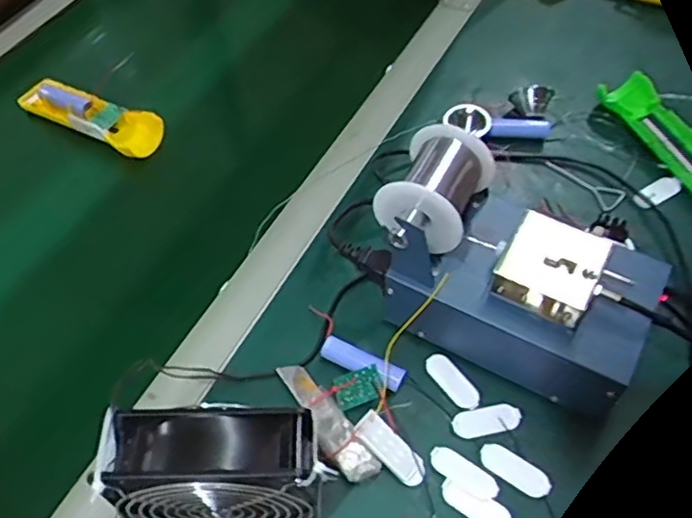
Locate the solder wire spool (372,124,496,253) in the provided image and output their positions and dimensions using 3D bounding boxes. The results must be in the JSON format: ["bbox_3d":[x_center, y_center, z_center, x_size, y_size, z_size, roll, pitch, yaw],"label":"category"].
[{"bbox_3d":[0.065,-0.055,0.467,0.067,0.055,0.074,21,57,15],"label":"solder wire spool"}]

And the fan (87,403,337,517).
[{"bbox_3d":[-0.074,0.137,0.398,0.118,0.117,0.052,-3,54,-1],"label":"fan"}]

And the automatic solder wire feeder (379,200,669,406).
[{"bbox_3d":[0.130,0.023,0.484,0.181,0.102,0.107,23,58,17],"label":"automatic solder wire feeder"}]

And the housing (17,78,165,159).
[{"bbox_3d":[-0.266,-0.151,0.672,0.172,0.021,0.048,24,58,17],"label":"housing"}]

